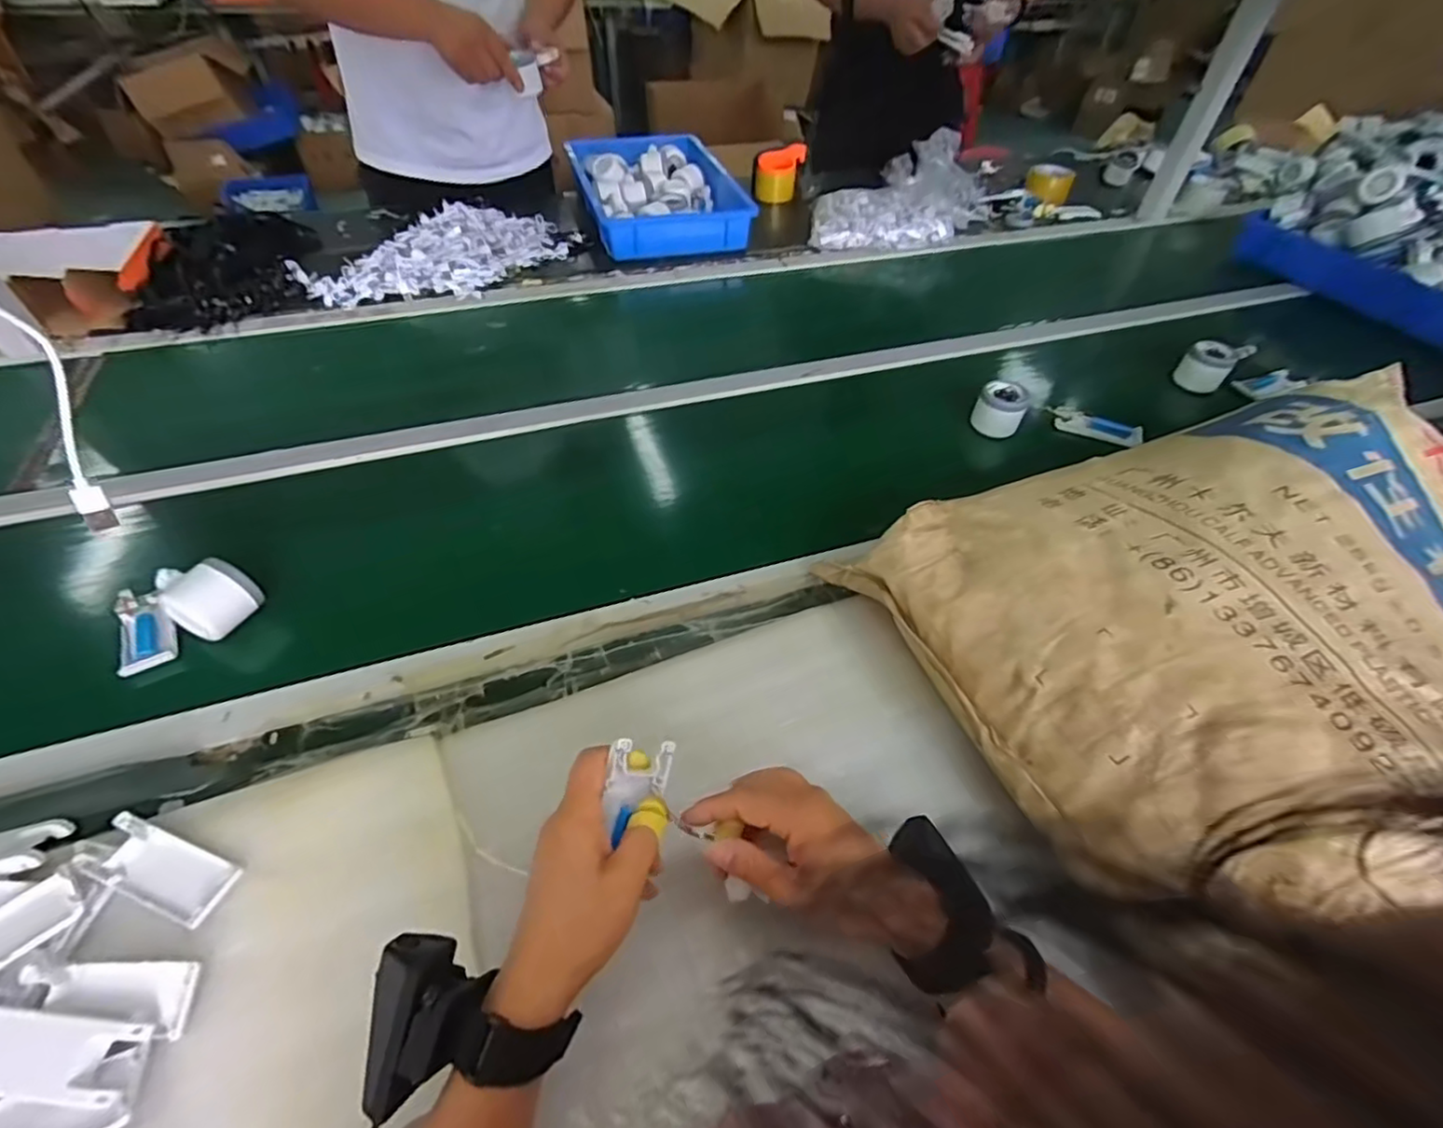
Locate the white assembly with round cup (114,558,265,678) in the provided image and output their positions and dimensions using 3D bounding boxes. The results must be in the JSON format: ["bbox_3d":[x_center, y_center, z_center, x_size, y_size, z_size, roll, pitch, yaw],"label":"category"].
[{"bbox_3d":[-0.486,0.030,0.547,0.115,0.059,0.090,-23,55,-22],"label":"white assembly with round cup"}]

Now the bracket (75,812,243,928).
[{"bbox_3d":[-0.379,0.205,0.410,0.102,0.010,0.038,18,50,10],"label":"bracket"}]

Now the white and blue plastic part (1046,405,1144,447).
[{"bbox_3d":[0.490,-0.182,0.801,0.114,0.026,0.021,24,52,17],"label":"white and blue plastic part"}]

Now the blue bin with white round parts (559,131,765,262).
[{"bbox_3d":[-0.127,-0.737,1.205,0.301,0.080,0.406,-13,51,-14],"label":"blue bin with white round parts"}]

